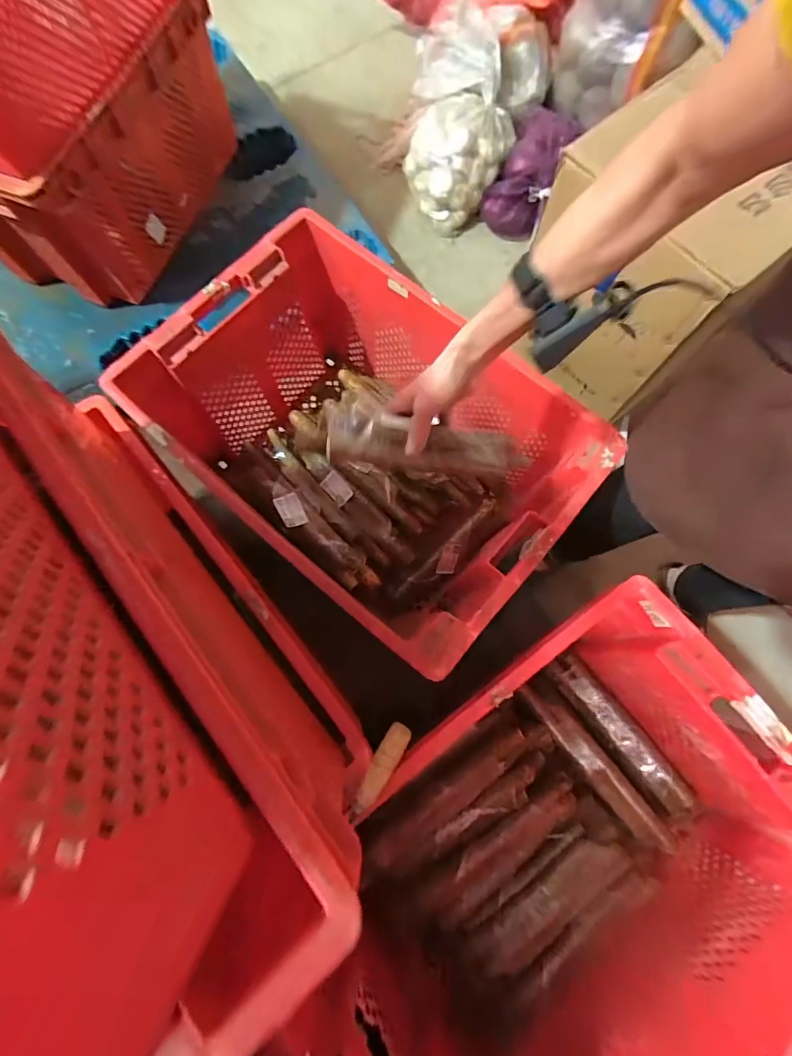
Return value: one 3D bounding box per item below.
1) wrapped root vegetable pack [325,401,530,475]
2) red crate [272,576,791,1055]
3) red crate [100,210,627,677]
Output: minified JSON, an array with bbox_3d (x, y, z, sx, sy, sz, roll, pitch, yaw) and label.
[{"bbox_3d":[0.047,-0.104,0.559,0.258,0.032,0.063,5,73,-17],"label":"wrapped root vegetable pack"},{"bbox_3d":[0.214,0.459,0.599,0.401,0.298,0.624,44,79,11],"label":"red crate"},{"bbox_3d":[-0.048,-0.120,0.771,0.610,0.323,0.425,38,78,10],"label":"red crate"}]

